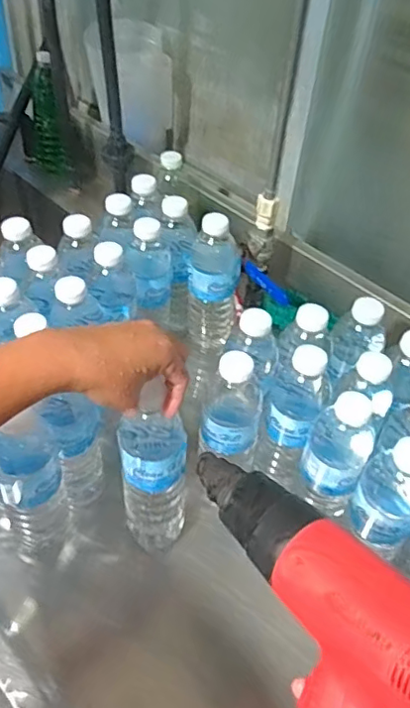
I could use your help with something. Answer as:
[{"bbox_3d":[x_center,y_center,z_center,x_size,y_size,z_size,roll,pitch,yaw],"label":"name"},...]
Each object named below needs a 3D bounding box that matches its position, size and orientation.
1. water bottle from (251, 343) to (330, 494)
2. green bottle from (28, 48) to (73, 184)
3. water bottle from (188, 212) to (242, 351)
[{"bbox_3d":[0.091,0.076,0.594,0.063,0.202,0.055,15,47,8],"label":"water bottle"},{"bbox_3d":[-0.294,-0.425,1.051,0.061,0.206,0.079,-11,49,-16],"label":"green bottle"},{"bbox_3d":[0.012,-0.090,0.746,0.065,0.198,0.057,5,46,-2],"label":"water bottle"}]

